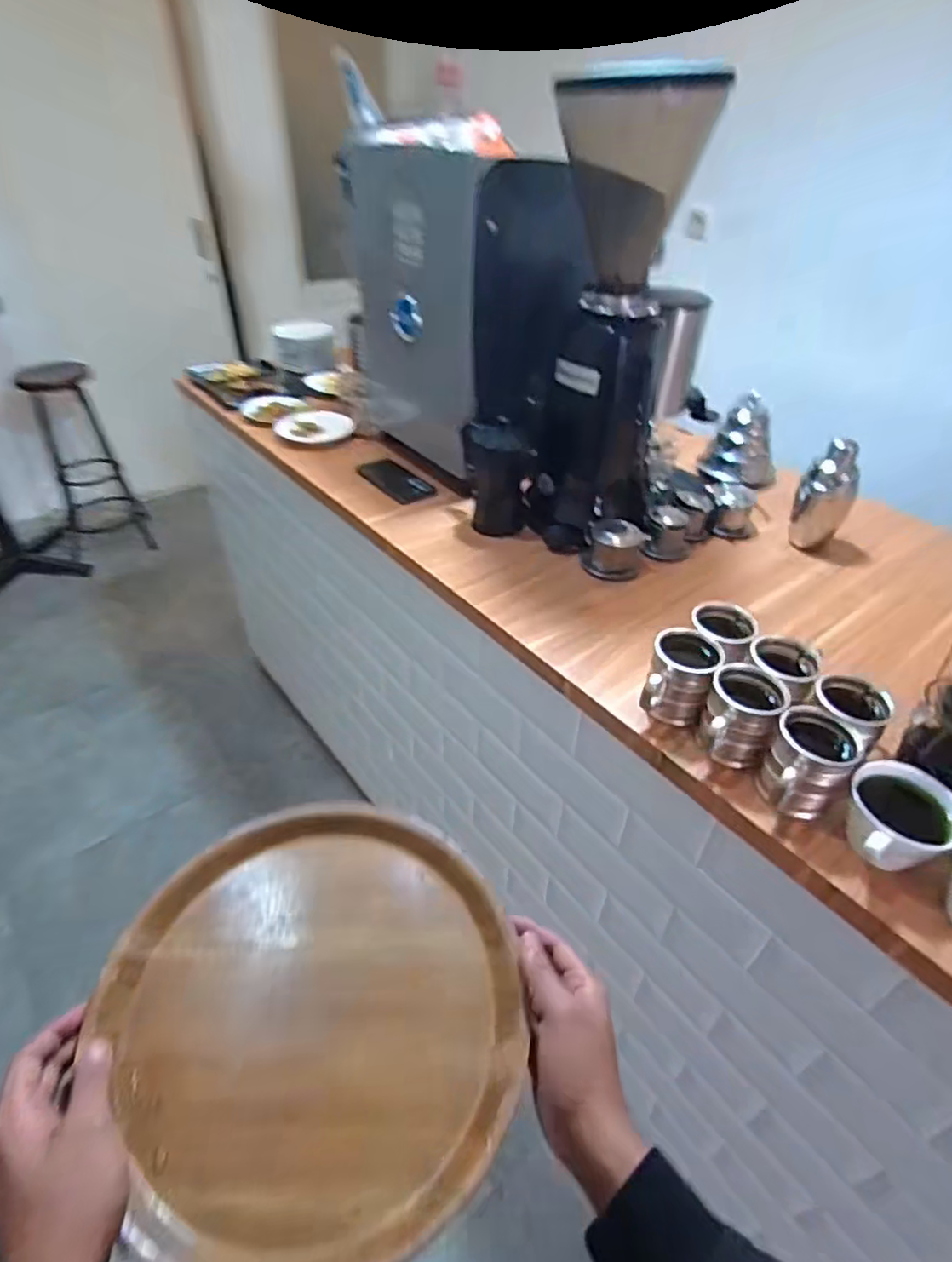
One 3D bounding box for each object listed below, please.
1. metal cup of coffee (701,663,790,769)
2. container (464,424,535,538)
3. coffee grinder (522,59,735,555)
[{"bbox_3d":[0.281,0.093,0.668,0.070,0.086,0.080,15,41,16],"label":"metal cup of coffee"},{"bbox_3d":[0.034,-0.257,1.027,0.104,0.147,0.081,-1,40,-3],"label":"container"},{"bbox_3d":[0.196,-0.435,0.934,0.198,0.556,0.259,8,40,7],"label":"coffee grinder"}]

